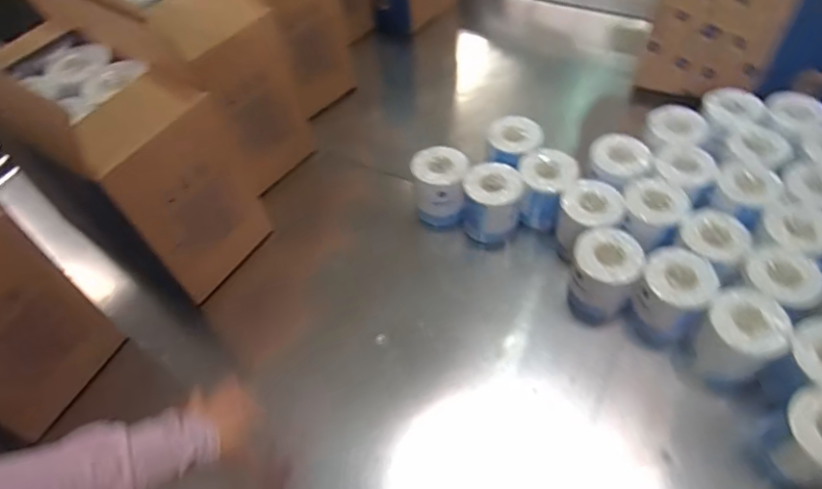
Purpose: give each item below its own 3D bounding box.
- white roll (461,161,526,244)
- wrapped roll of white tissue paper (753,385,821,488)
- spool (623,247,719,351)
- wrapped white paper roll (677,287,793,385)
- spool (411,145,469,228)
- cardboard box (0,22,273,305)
[{"bbox_3d":[0.149,-0.075,0.988,0.099,0.138,0.095,-3,53,4],"label":"white roll"},{"bbox_3d":[0.522,0.254,0.693,0.092,0.127,0.100,-24,55,-12],"label":"wrapped roll of white tissue paper"},{"bbox_3d":[0.395,0.087,0.831,0.113,0.128,0.101,-36,58,-20],"label":"spool"},{"bbox_3d":[0.473,0.141,0.784,0.110,0.122,0.097,-39,59,-21],"label":"wrapped white paper roll"},{"bbox_3d":[0.057,-0.105,1.015,0.100,0.128,0.110,-5,53,2],"label":"spool"},{"bbox_3d":[-0.439,-0.144,0.919,0.194,0.321,0.347,-40,59,-22],"label":"cardboard box"}]

